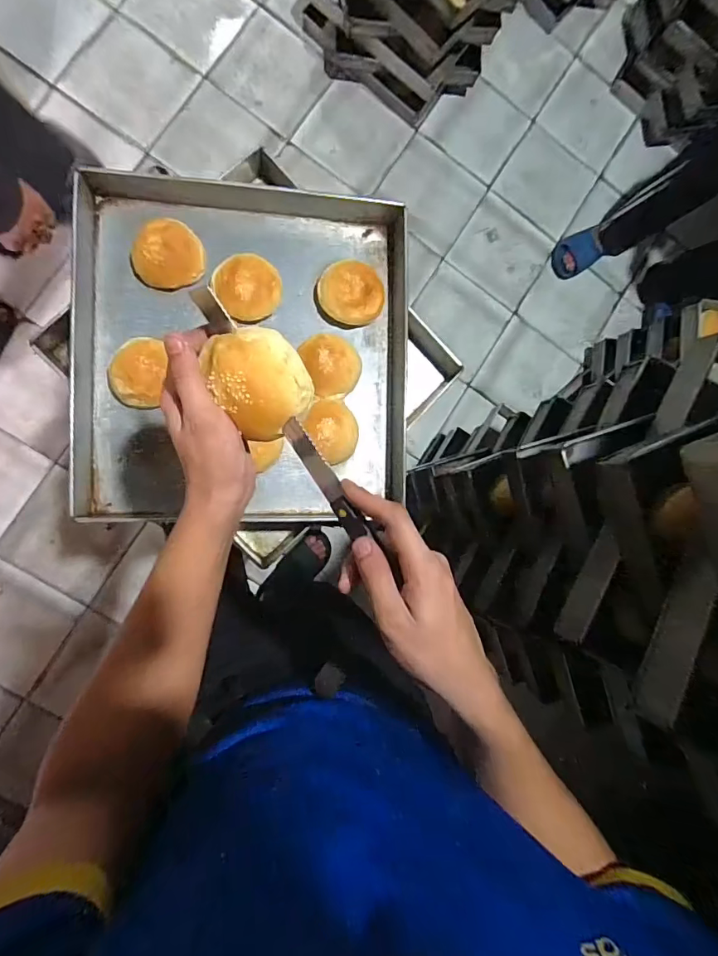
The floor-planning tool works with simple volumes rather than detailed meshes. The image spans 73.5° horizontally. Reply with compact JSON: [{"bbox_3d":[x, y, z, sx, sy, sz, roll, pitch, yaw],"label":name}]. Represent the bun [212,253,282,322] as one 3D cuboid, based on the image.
[{"bbox_3d":[-0.156,-0.271,0.681,0.089,0.039,0.085,0,89,-10],"label":"bun"}]

